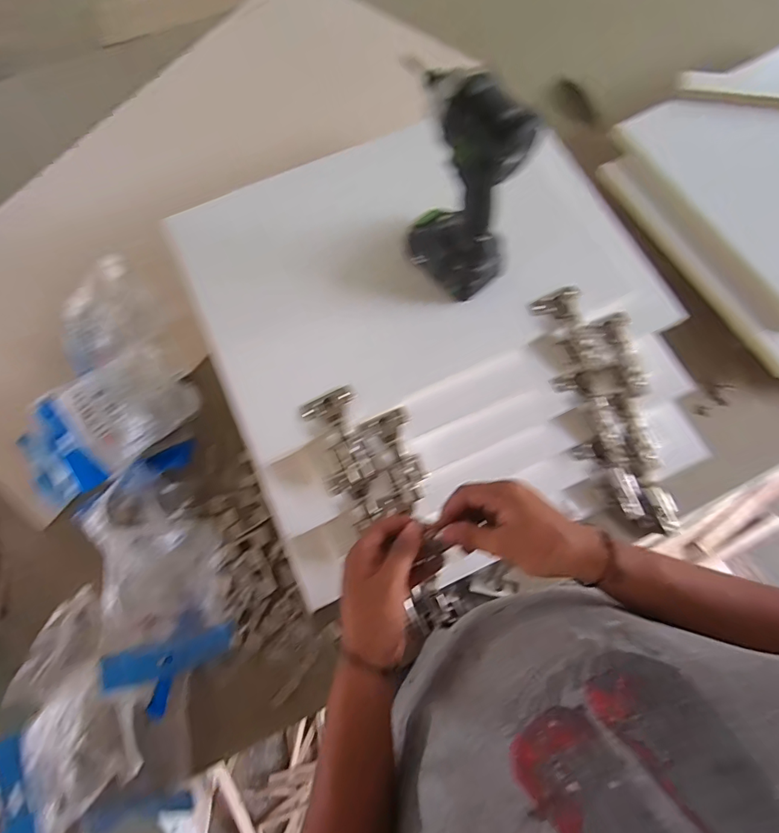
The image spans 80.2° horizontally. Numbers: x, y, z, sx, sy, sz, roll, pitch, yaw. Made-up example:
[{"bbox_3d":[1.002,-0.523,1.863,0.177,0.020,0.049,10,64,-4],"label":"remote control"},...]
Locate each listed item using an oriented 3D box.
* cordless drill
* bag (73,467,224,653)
[{"bbox_3d":[0.064,-0.256,0.507,0.070,0.228,0.163,-36,76,-10],"label":"cordless drill"},{"bbox_3d":[-0.295,0.170,0.573,0.137,0.077,0.224,-30,75,-8],"label":"bag"}]

